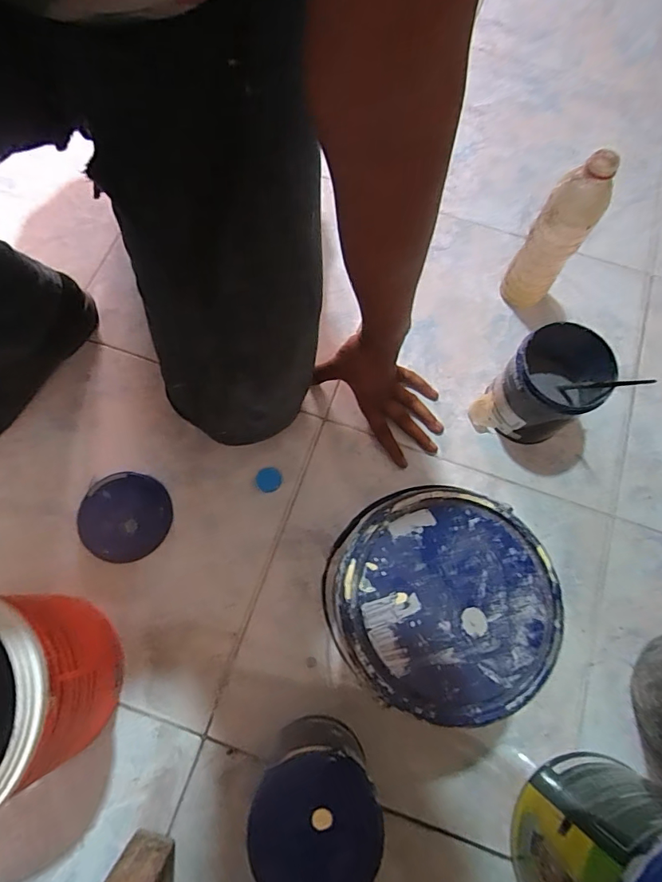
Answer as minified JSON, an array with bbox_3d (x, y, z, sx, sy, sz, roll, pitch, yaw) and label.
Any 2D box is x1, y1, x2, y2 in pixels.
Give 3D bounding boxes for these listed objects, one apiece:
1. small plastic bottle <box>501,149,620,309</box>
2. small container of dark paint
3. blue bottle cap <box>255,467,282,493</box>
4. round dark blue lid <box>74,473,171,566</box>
[{"bbox_3d":[0.277,-0.249,0.586,0.063,0.215,0.056,38,75,11],"label":"small plastic bottle"},{"bbox_3d":[0.268,-0.070,0.580,0.120,0.128,0.110,-41,77,-13],"label":"small container of dark paint"},{"bbox_3d":[-0.081,0.051,0.604,0.032,0.004,0.032,0,72,-1],"label":"blue bottle cap"},{"bbox_3d":[-0.256,0.093,0.579,0.107,0.017,0.110,0,72,-1],"label":"round dark blue lid"}]

